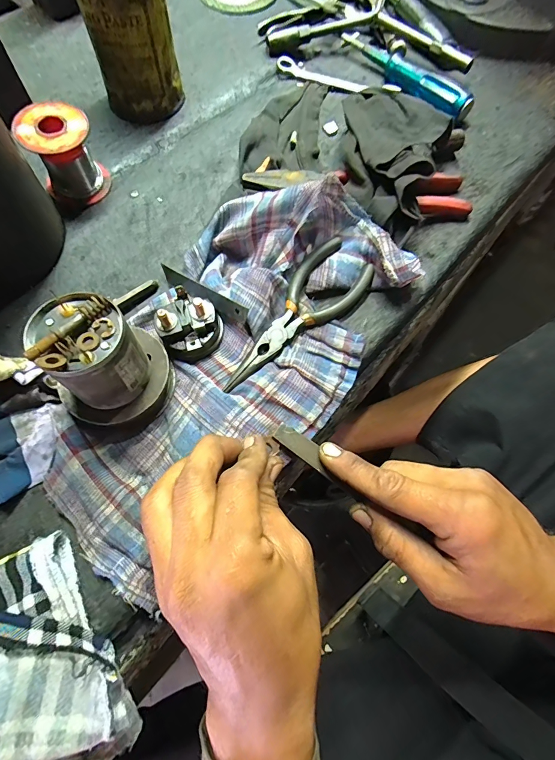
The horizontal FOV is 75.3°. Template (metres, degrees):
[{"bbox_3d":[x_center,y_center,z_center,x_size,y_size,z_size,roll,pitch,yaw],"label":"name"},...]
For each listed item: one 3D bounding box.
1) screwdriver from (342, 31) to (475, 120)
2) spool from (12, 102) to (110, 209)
[{"bbox_3d":[0.134,-0.335,0.389,0.019,0.026,0.174,-37,73,-16],"label":"screwdriver"},{"bbox_3d":[-0.174,-0.184,0.299,0.051,0.057,0.051,1,67,-2],"label":"spool"}]

